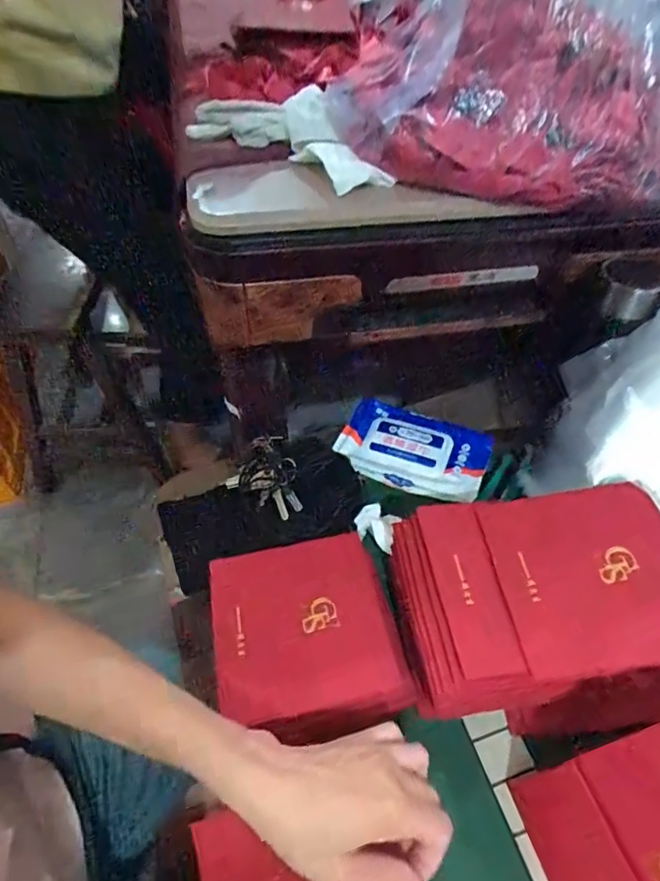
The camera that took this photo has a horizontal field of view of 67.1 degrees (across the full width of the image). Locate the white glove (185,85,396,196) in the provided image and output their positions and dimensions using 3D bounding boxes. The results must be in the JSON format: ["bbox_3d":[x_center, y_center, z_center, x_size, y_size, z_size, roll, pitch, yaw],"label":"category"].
[{"bbox_3d":[-0.031,-0.265,0.427,0.188,0.040,0.069,26,55,17],"label":"white glove"}]

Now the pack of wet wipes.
[{"bbox_3d":[0.093,0.008,0.558,0.165,0.030,0.097,13,52,8],"label":"pack of wet wipes"}]

